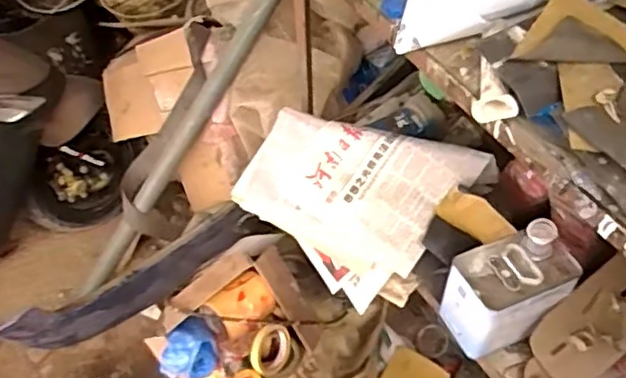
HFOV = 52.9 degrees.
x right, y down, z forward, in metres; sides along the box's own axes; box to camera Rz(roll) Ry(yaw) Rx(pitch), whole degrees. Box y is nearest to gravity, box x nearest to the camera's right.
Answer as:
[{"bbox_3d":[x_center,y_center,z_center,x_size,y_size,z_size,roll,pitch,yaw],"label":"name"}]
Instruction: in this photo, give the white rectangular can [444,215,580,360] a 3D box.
[{"bbox_3d":[0.303,0.158,0.992,0.189,0.139,0.128,-23,57,-12],"label":"white rectangular can"}]

